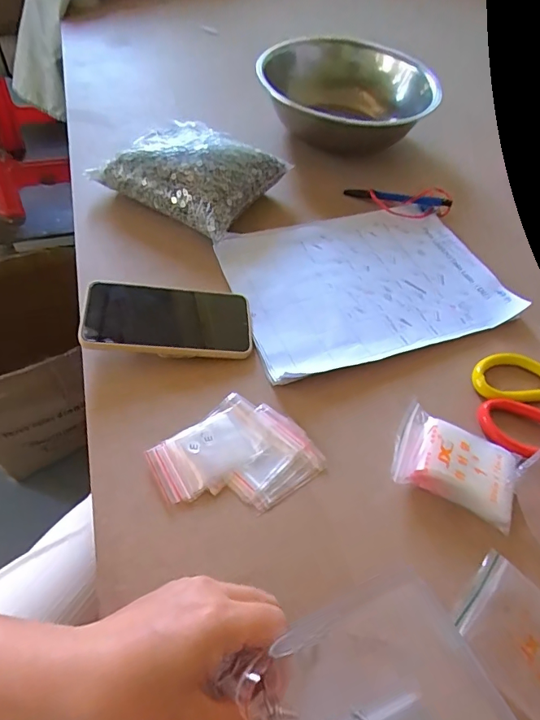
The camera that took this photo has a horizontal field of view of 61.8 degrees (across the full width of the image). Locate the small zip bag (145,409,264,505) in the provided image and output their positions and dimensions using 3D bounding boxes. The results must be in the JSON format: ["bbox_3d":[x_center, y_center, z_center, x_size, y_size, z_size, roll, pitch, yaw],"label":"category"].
[{"bbox_3d":[-0.055,0.079,0.380,0.086,0.004,0.052,-27,62,-22],"label":"small zip bag"}]

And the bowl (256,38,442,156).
[{"bbox_3d":[0.112,-0.396,0.682,0.246,0.085,0.246,2,55,-4],"label":"bowl"}]

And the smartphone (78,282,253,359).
[{"bbox_3d":[-0.097,-0.039,0.438,0.156,0.008,0.077,3,60,-13],"label":"smartphone"}]

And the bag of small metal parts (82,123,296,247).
[{"bbox_3d":[-0.100,-0.240,0.560,0.195,0.066,0.150,28,58,14],"label":"bag of small metal parts"}]

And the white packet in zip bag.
[{"bbox_3d":[0.158,0.089,0.382,0.103,0.021,0.072,25,57,12],"label":"white packet in zip bag"}]

